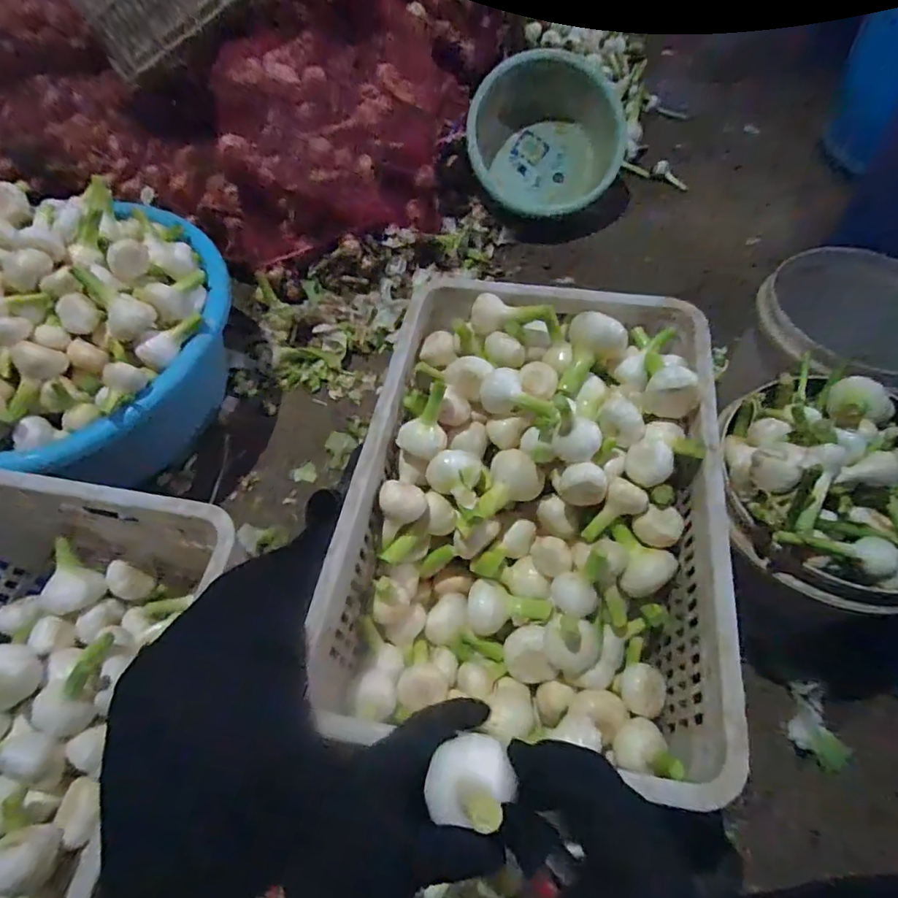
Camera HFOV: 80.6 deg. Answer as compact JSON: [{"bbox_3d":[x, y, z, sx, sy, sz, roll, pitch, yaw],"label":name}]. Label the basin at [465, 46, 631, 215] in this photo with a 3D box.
[{"bbox_3d":[0.211,-0.689,1.167,0.340,0.144,0.307,18,94,-11],"label":"basin"}]

